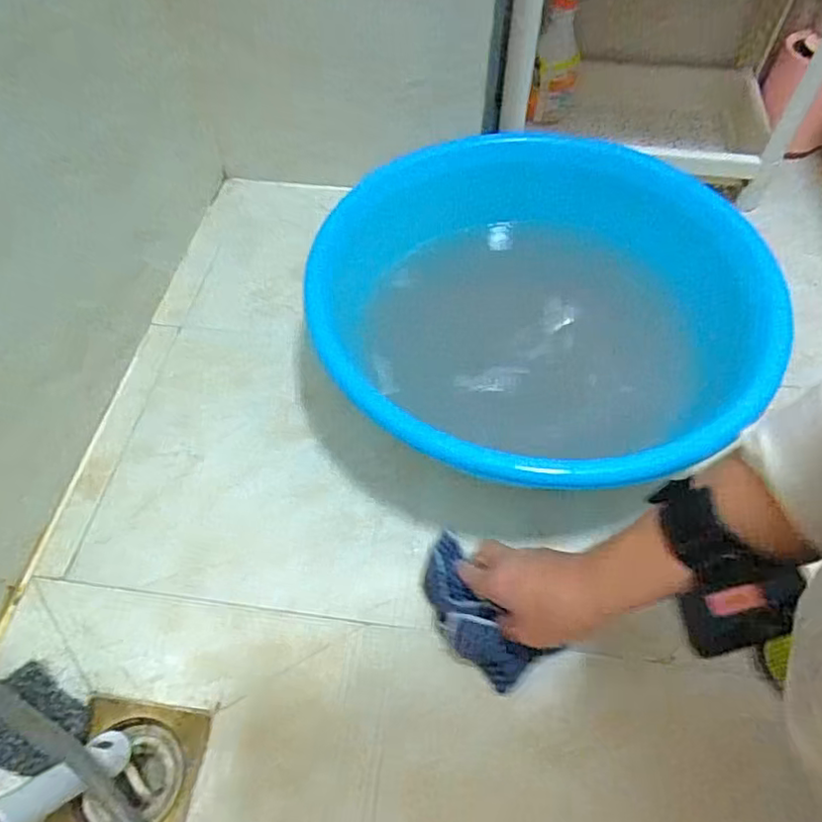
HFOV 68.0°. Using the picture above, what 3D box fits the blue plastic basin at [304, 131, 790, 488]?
[{"bbox_3d":[0.114,-0.090,0.567,0.363,0.129,0.391,0,53,0],"label":"blue plastic basin"}]

